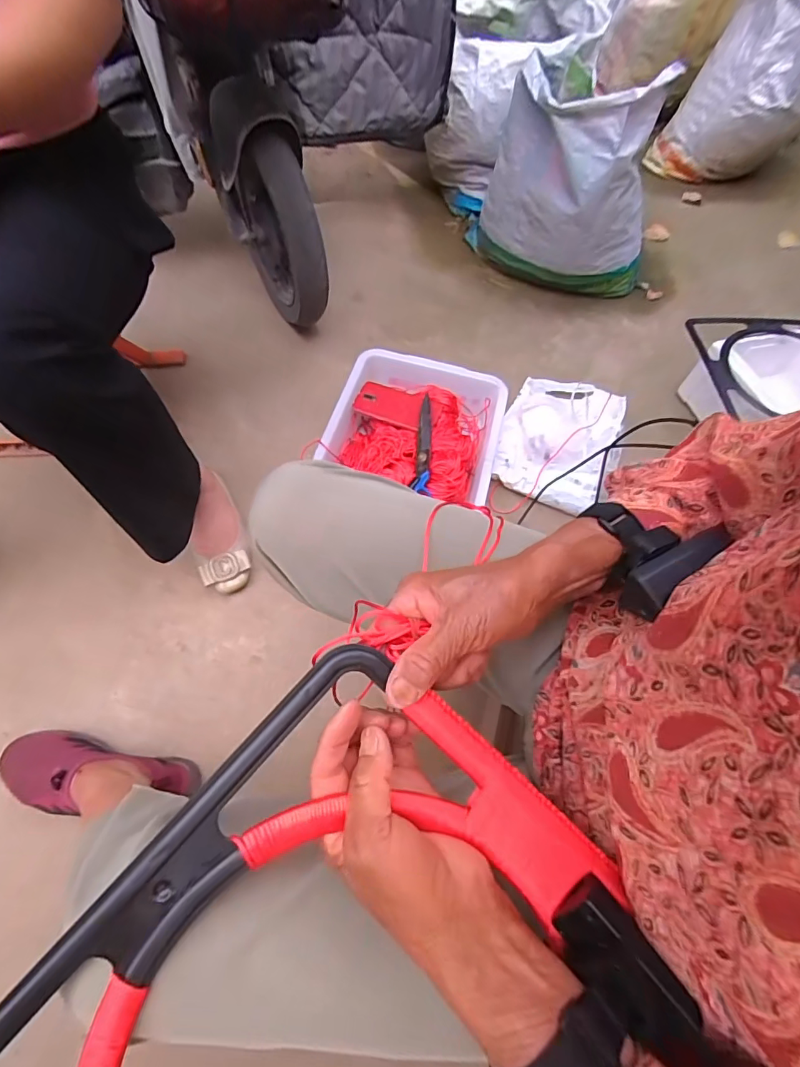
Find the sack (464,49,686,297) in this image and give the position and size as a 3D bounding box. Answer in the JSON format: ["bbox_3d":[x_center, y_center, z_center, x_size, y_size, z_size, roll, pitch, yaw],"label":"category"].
[{"bbox_3d":[0.410,-0.819,1.110,0.344,0.401,0.308,-14,65,-11],"label":"sack"}]

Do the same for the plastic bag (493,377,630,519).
[{"bbox_3d":[0.320,-0.196,0.944,0.216,0.083,0.306,19,63,6],"label":"plastic bag"}]

